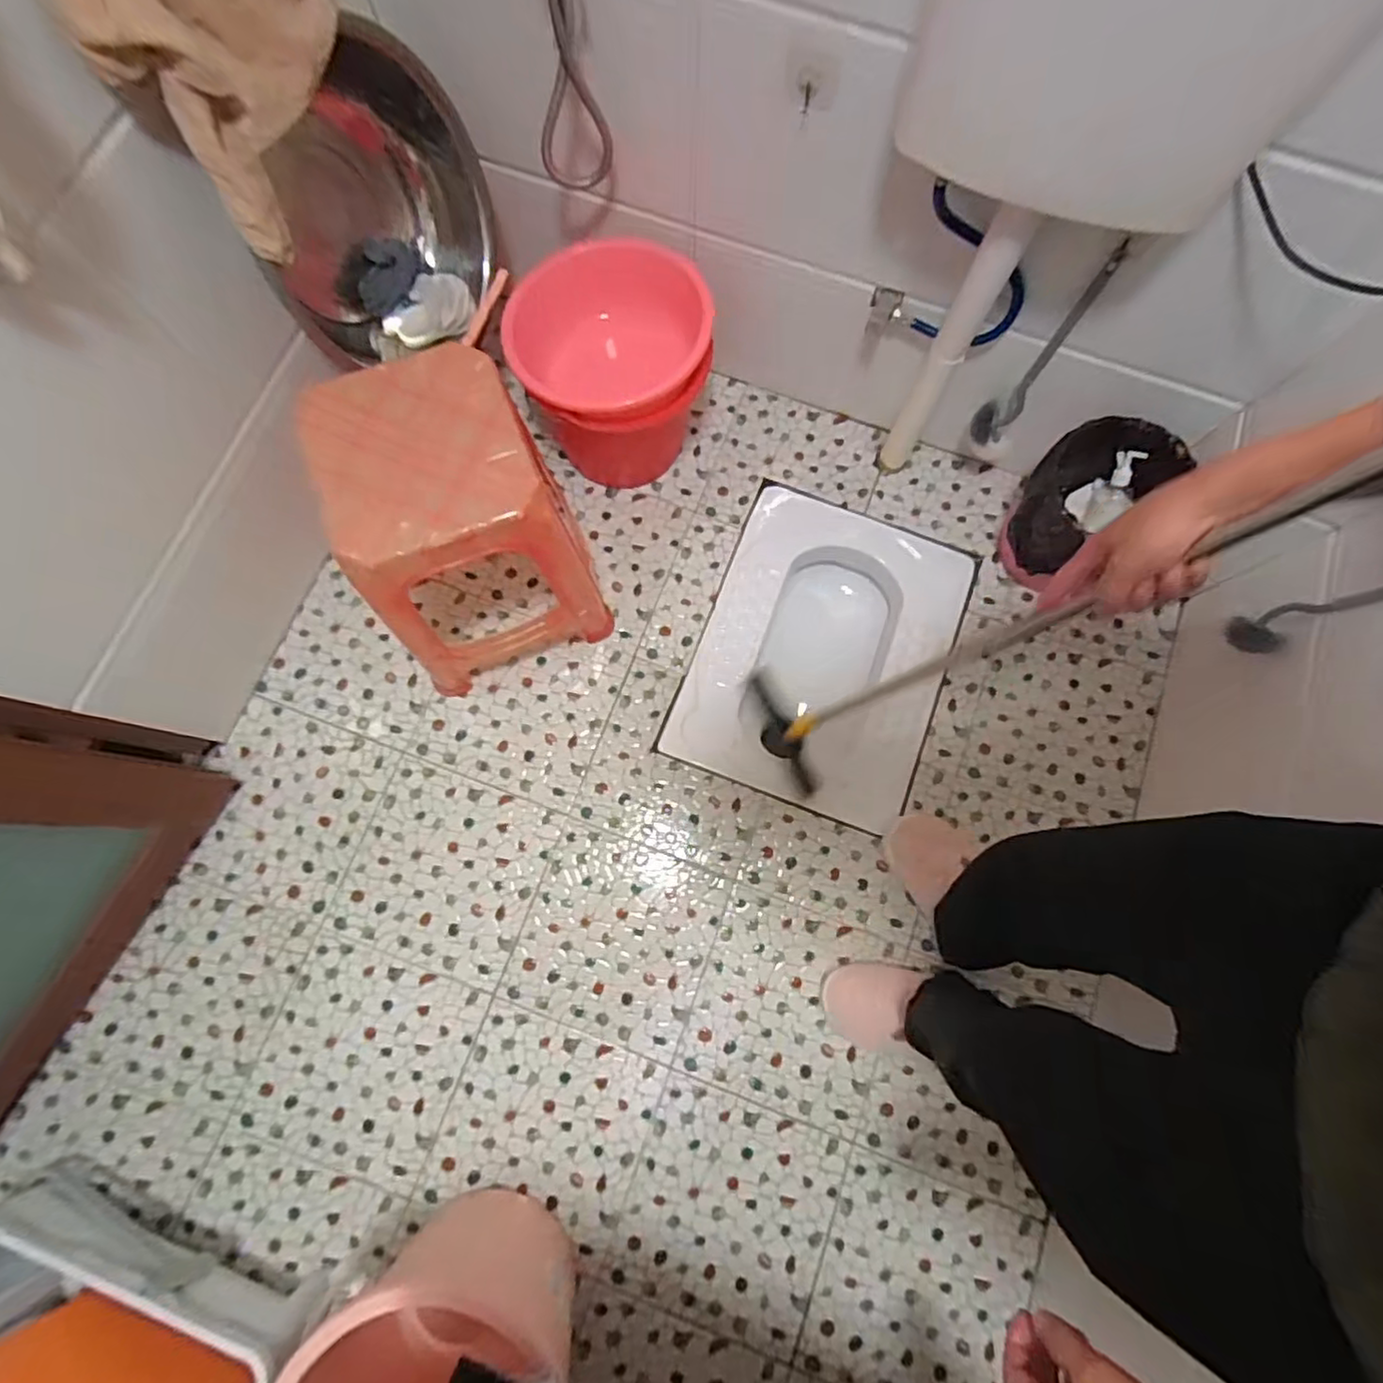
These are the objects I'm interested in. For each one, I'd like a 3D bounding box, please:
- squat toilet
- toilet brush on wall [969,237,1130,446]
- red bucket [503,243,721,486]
[{"bbox_3d":[0.240,-0.070,1.245,0.418,0.174,0.546,22,78,3],"label":"squat toilet"},{"bbox_3d":[0.511,-0.485,0.972,0.058,0.336,0.068,41,79,7],"label":"toilet brush on wall"},{"bbox_3d":[-0.127,-0.495,1.083,0.292,0.308,0.242,-14,77,-5],"label":"red bucket"}]

